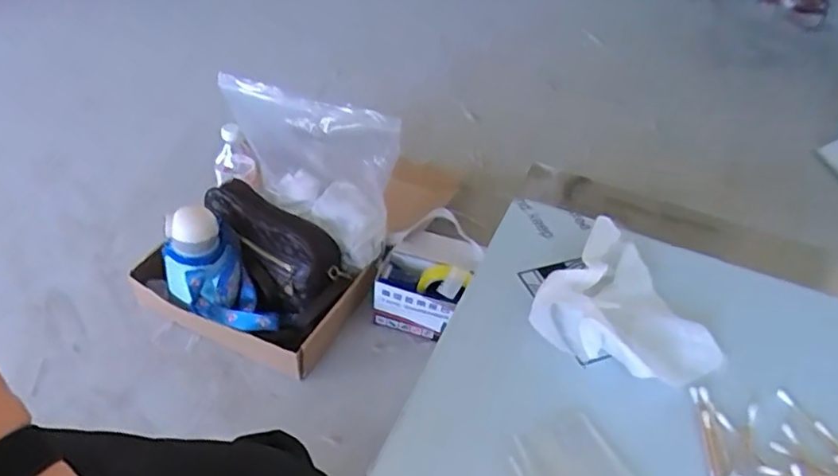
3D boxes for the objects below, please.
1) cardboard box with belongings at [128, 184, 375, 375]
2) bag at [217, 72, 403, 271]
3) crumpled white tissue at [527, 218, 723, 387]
[{"bbox_3d":[-0.264,0.052,0.970,0.317,0.190,0.208,21,44,16],"label":"cardboard box with belongings"},{"bbox_3d":[-0.175,-0.103,0.978,0.297,0.278,0.082,22,45,17],"label":"bag"},{"bbox_3d":[0.158,0.048,0.439,0.119,0.034,0.119,30,48,25],"label":"crumpled white tissue"}]

